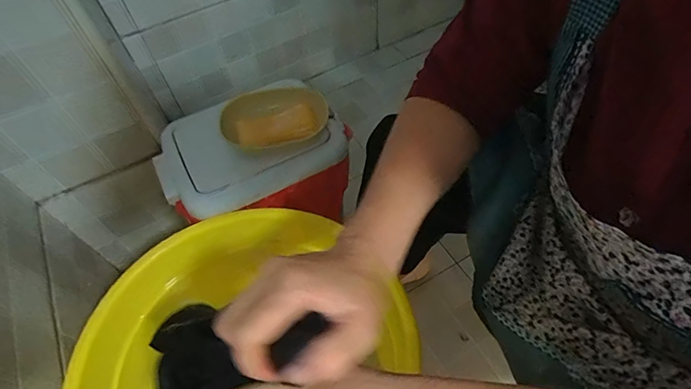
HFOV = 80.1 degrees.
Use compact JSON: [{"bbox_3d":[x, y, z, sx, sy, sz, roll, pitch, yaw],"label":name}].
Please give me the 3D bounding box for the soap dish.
[{"bbox_3d":[-0.101,-0.118,0.586,0.149,0.029,0.110,-23,56,-11],"label":"soap dish"}]

